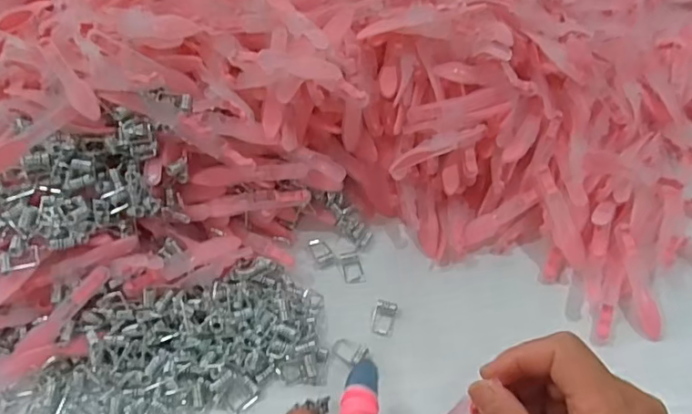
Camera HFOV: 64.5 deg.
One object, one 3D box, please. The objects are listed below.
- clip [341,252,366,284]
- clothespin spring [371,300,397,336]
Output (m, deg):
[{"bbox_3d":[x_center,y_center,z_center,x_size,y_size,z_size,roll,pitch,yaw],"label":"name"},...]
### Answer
[{"bbox_3d":[0.005,0.043,0.397,0.014,0.004,0.025,-10,51,-6],"label":"clip"},{"bbox_3d":[0.025,0.074,0.370,0.014,0.008,0.024,13,52,13],"label":"clothespin spring"}]

